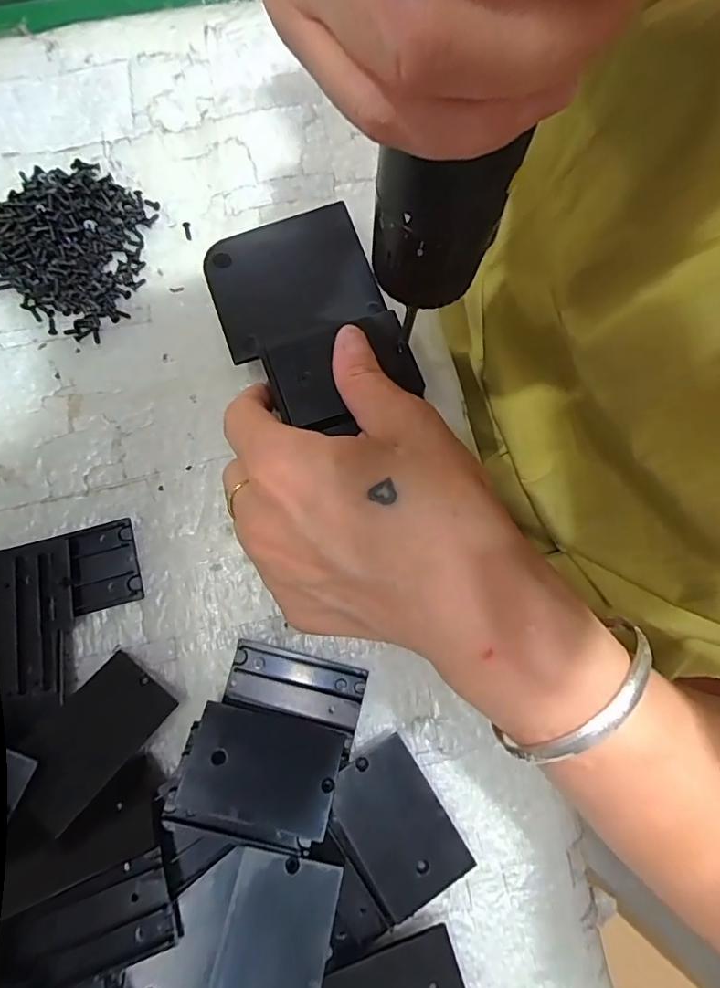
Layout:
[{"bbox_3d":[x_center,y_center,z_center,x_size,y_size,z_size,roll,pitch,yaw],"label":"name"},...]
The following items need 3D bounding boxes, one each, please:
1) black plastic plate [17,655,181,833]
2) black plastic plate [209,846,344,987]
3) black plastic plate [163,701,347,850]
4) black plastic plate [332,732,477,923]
[{"bbox_3d":[-0.102,0.091,0.194,0.035,0.004,0.054,31,58,20],"label":"black plastic plate"},{"bbox_3d":[-0.029,0.155,0.172,0.036,0.007,0.056,10,65,5],"label":"black plastic plate"},{"bbox_3d":[-0.038,0.105,0.193,0.056,0.004,0.040,14,61,-5],"label":"black plastic plate"},{"bbox_3d":[0.014,0.126,0.196,0.035,0.010,0.054,-31,80,-6],"label":"black plastic plate"}]

